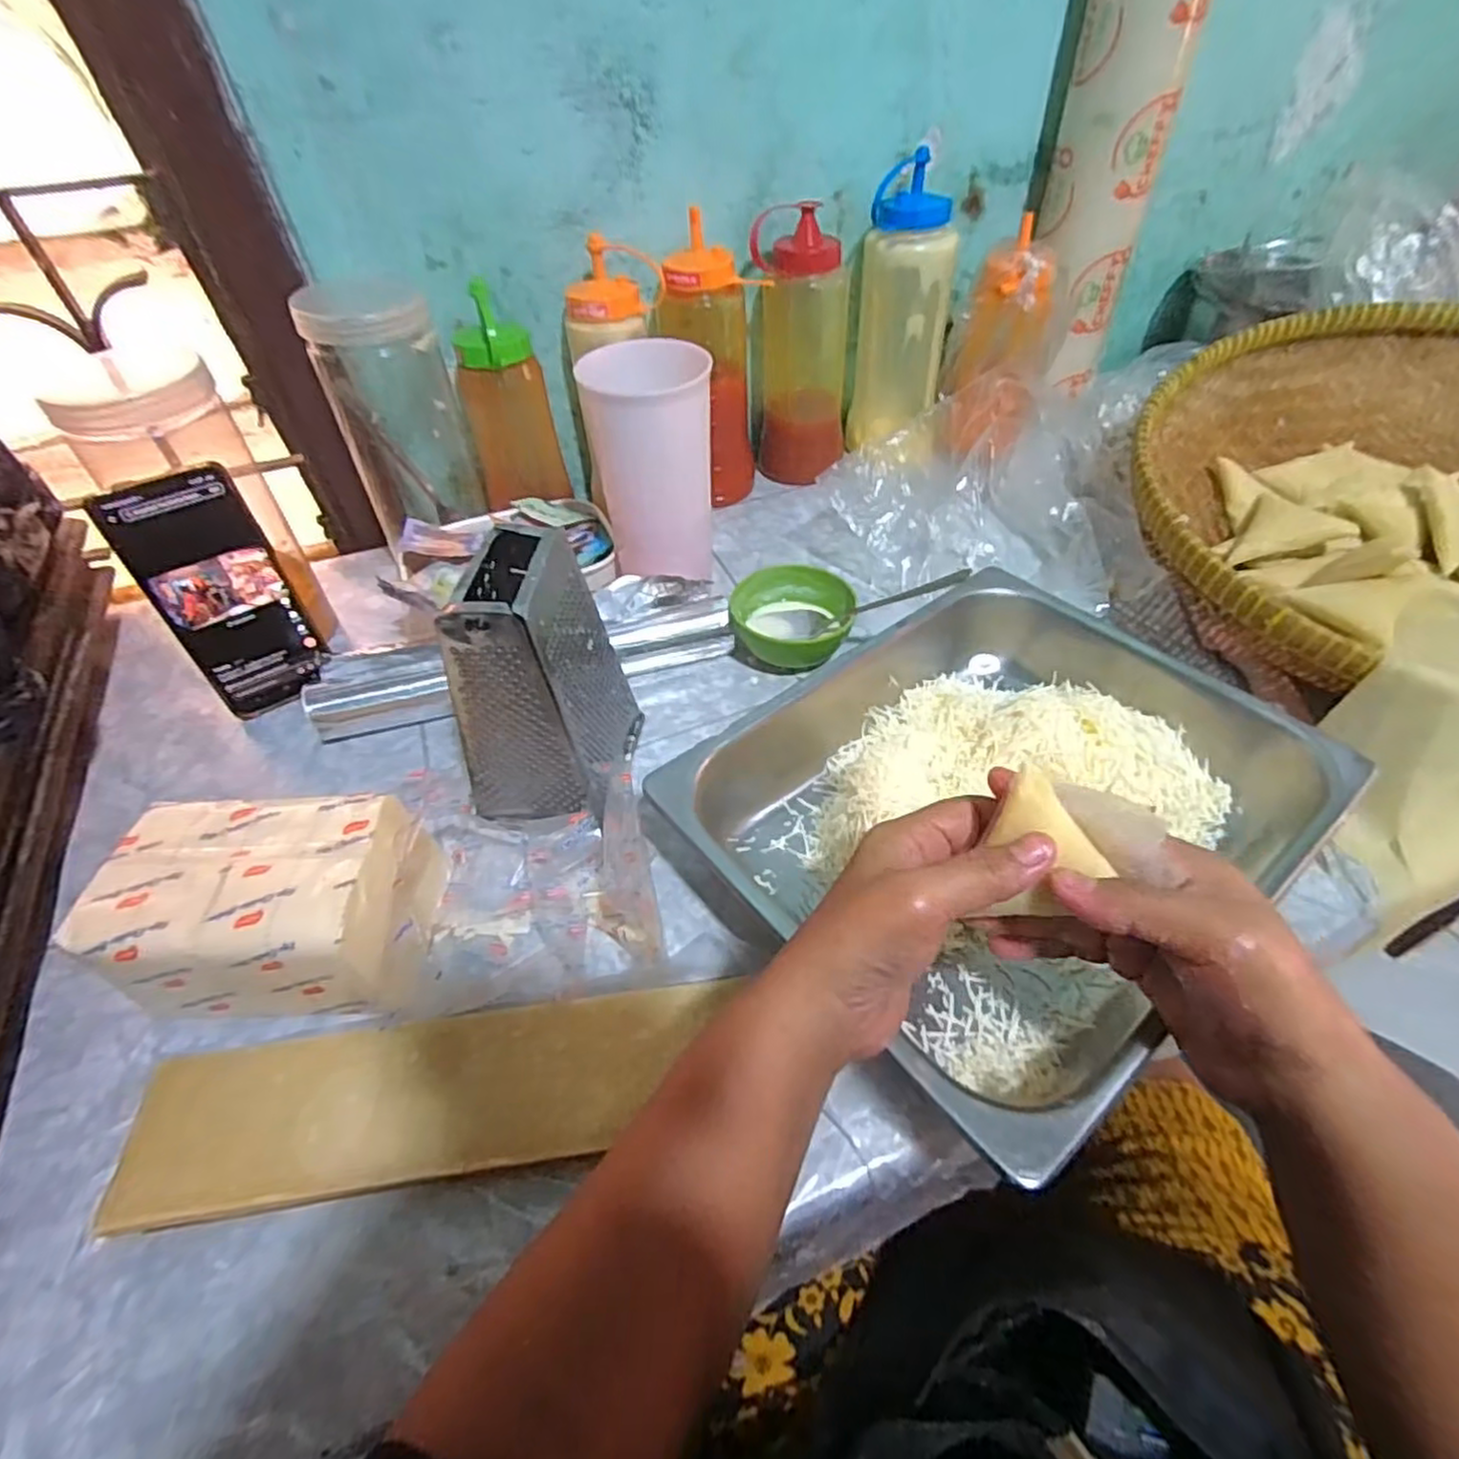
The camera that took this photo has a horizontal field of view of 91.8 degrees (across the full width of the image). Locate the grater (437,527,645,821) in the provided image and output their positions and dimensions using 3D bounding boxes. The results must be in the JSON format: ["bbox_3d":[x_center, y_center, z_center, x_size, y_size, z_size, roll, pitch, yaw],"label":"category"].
[{"bbox_3d":[-0.109,-0.030,0.418,0.076,0.160,0.100,6,49,8],"label":"grater"}]

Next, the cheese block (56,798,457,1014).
[{"bbox_3d":[-0.236,0.094,0.371,0.144,0.075,0.100,-2,49,1],"label":"cheese block"}]

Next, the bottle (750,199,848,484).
[{"bbox_3d":[0.069,-0.350,0.664,0.086,0.204,0.078,6,49,8],"label":"bottle"}]

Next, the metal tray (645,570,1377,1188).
[{"bbox_3d":[0.156,0.043,0.414,0.320,0.070,0.263,-30,54,-22],"label":"metal tray"}]

